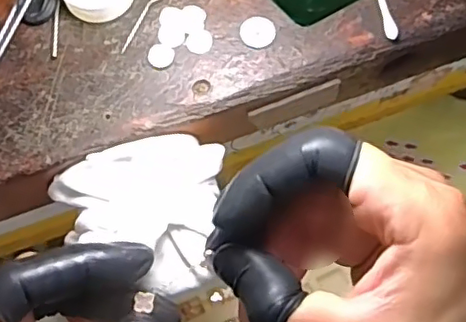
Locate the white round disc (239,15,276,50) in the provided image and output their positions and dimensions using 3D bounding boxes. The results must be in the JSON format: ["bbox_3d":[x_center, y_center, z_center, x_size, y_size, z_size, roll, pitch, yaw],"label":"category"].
[{"bbox_3d":[0.011,-0.057,0.264,0.015,0.004,0.015,0,71,1],"label":"white round disc"}]

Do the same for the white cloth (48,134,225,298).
[{"bbox_3d":[-0.041,0.019,0.251,0.068,0.017,0.062,5,71,-1],"label":"white cloth"}]

